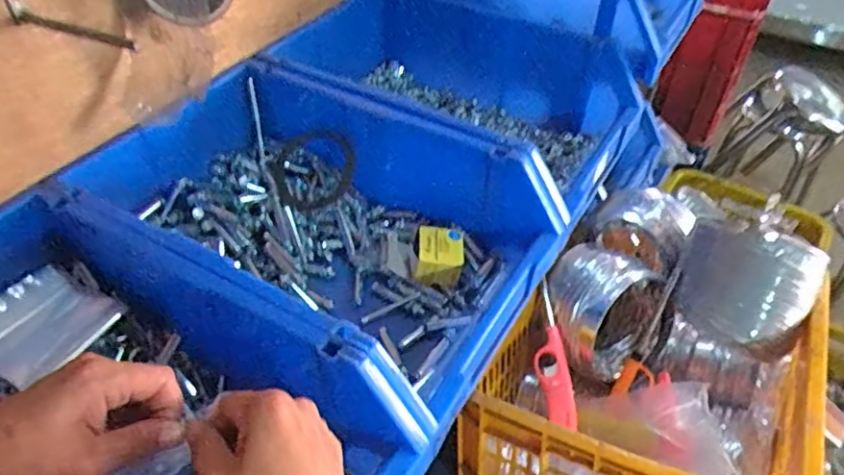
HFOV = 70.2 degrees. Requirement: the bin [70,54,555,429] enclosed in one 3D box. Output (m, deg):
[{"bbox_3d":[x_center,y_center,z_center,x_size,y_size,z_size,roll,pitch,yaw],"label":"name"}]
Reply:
[{"bbox_3d":[-0.097,-0.005,0.660,0.431,0.169,0.319,25,50,23],"label":"bin"}]

